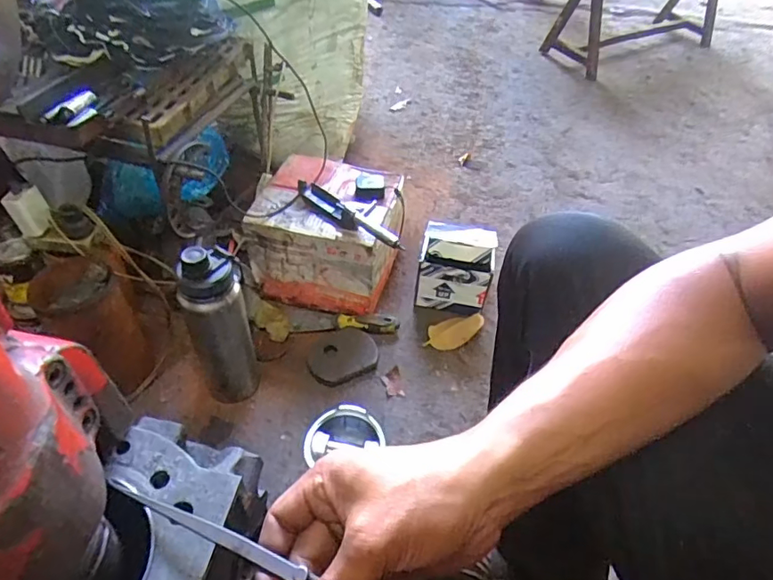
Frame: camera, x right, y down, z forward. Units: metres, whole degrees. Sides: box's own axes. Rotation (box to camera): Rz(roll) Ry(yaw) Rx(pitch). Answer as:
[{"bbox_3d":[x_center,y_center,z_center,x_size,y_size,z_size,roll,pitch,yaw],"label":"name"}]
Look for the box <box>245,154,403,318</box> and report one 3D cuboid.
[{"bbox_3d":[-0.106,-0.103,0.942,0.233,0.191,0.220,7,46,3],"label":"box"}]

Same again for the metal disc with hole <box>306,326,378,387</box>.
[{"bbox_3d":[-0.073,0.107,0.876,0.112,0.018,0.096,-20,50,-22],"label":"metal disc with hole"}]

